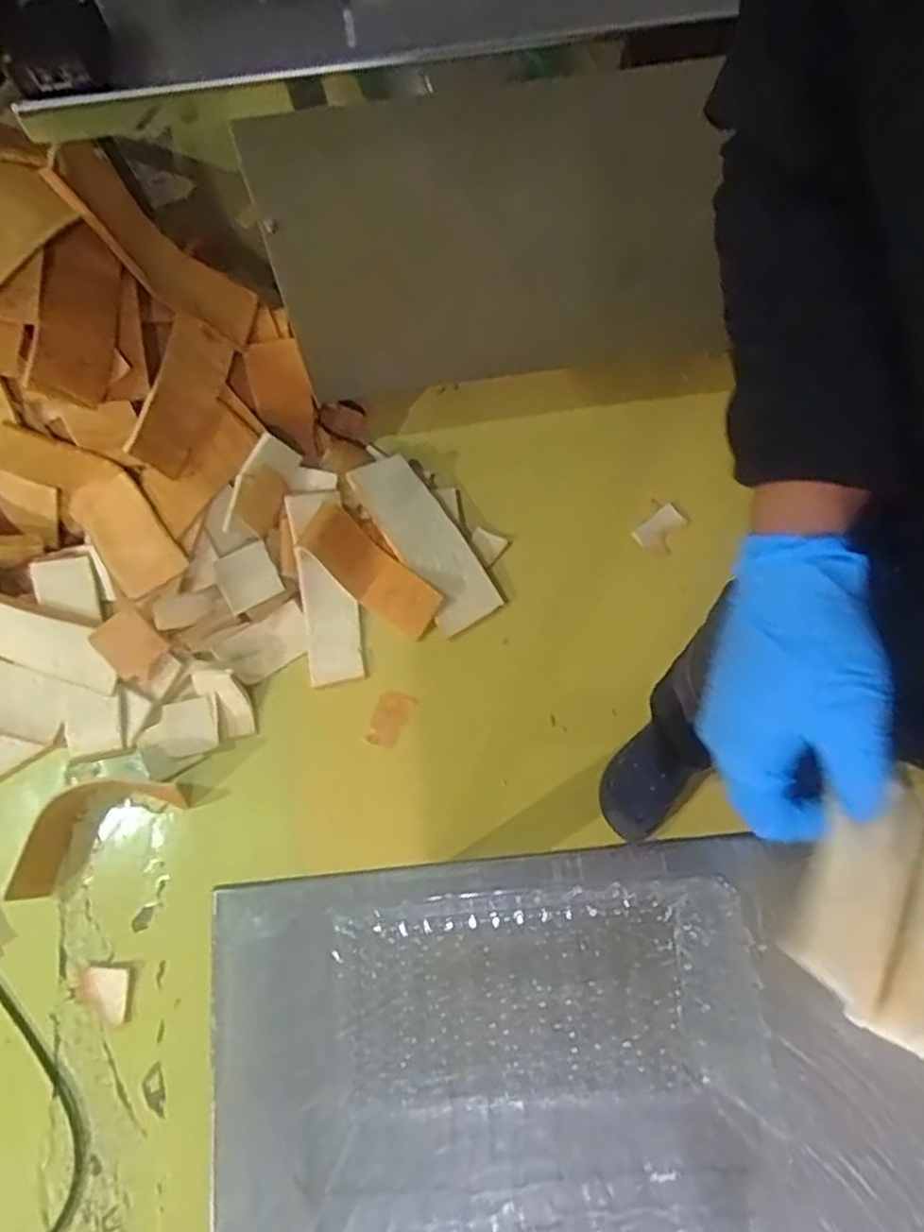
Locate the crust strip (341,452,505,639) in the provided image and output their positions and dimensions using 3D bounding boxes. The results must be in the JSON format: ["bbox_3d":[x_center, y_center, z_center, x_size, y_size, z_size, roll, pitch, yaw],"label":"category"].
[{"bbox_3d":[-0.063,-0.135,1.327,0.124,0.018,0.332,-33,90,-18],"label":"crust strip"}]

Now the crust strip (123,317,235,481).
[{"bbox_3d":[-0.436,-0.341,1.155,0.016,0.095,0.234,10,77,41],"label":"crust strip"}]

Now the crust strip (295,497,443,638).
[{"bbox_3d":[-0.157,-0.078,1.290,0.266,0.033,0.102,41,78,-13],"label":"crust strip"}]

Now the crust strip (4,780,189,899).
[{"bbox_3d":[-0.593,0.328,1.181,0.275,0.129,0.106,-33,76,-8],"label":"crust strip"}]

